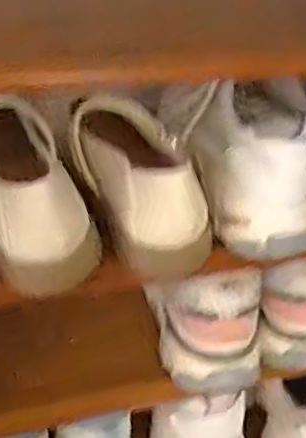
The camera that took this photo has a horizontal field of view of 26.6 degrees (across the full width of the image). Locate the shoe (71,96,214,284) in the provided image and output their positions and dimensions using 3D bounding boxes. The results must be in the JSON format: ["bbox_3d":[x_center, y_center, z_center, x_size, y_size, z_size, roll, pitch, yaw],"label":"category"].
[{"bbox_3d":[-0.009,-0.038,0.473,0.076,0.079,0.163,-15,61,-25],"label":"shoe"}]

